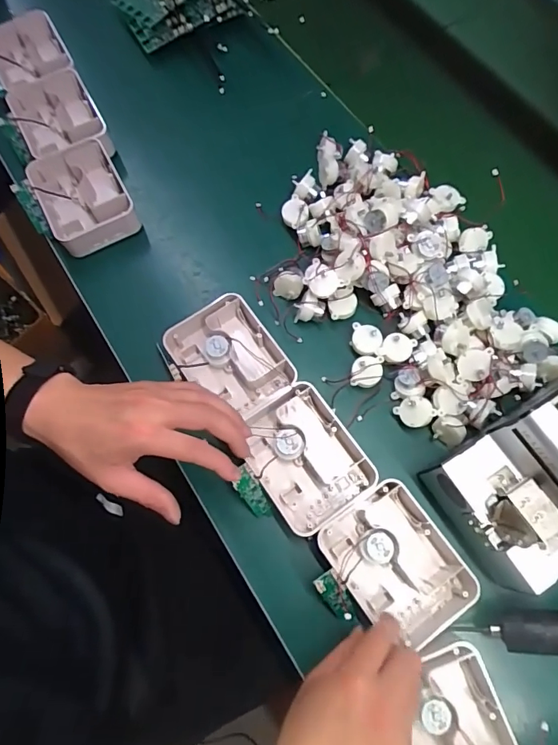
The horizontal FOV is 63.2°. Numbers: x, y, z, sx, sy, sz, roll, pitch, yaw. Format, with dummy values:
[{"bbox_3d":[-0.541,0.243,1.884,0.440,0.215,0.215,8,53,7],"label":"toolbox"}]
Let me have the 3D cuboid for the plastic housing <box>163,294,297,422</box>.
[{"bbox_3d":[-0.053,-0.011,0.496,0.099,0.053,0.122,-32,74,-11],"label":"plastic housing"}]

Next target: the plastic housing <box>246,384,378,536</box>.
[{"bbox_3d":[0.025,0.087,0.459,0.099,0.041,0.126,-32,74,-11],"label":"plastic housing"}]

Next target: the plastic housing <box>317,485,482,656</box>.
[{"bbox_3d":[0.110,0.181,0.429,0.099,0.047,0.130,-35,74,-12],"label":"plastic housing"}]

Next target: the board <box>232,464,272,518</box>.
[{"bbox_3d":[-0.026,0.120,0.446,0.022,0.009,0.066,-29,117,-11],"label":"board"}]

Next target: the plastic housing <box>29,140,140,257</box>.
[{"bbox_3d":[-0.242,-0.217,0.562,0.101,0.039,0.133,-27,73,-10],"label":"plastic housing"}]

